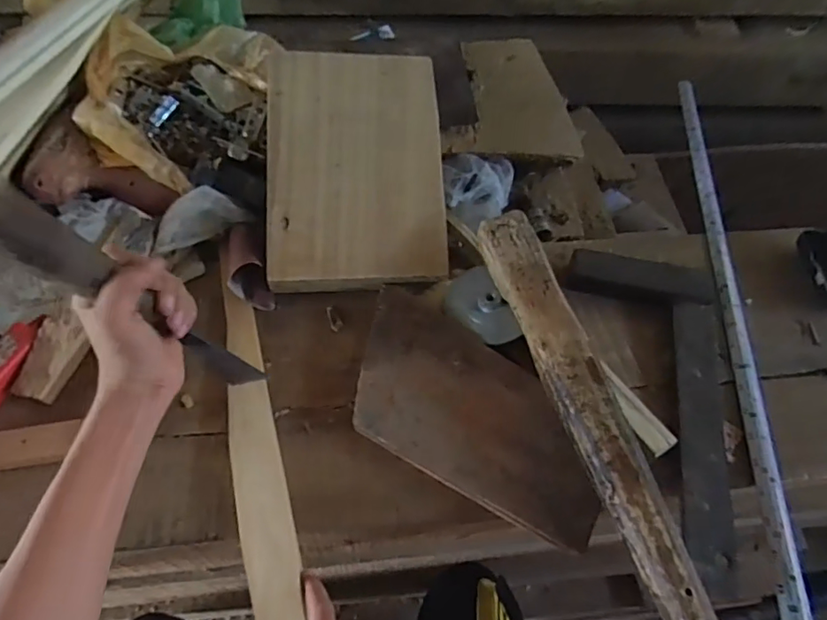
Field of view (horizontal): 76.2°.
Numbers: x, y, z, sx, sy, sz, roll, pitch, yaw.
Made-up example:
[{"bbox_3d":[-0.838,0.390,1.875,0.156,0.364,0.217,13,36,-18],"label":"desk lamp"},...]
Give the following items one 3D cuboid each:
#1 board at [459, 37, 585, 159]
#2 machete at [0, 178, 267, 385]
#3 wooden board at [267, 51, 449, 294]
[{"bbox_3d":[0.141,-0.294,0.720,0.126,0.018,0.257,-1,54,-2],"label":"board"},{"bbox_3d":[-0.183,0.003,0.369,0.030,0.275,0.025,-43,64,-9],"label":"machete"},{"bbox_3d":[-0.062,-0.162,0.584,0.189,0.021,0.283,-1,72,-8],"label":"wooden board"}]

